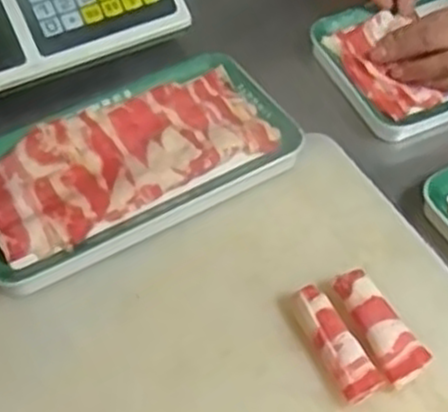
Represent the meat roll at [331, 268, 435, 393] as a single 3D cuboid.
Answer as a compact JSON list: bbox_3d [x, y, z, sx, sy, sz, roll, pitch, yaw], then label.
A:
[{"bbox_3d":[0.096,0.076,0.486,0.029,0.021,0.076,-23,59,-20],"label":"meat roll"}]

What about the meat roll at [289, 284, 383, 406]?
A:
[{"bbox_3d":[0.066,0.085,0.477,0.023,0.020,0.076,-23,59,-20],"label":"meat roll"}]

